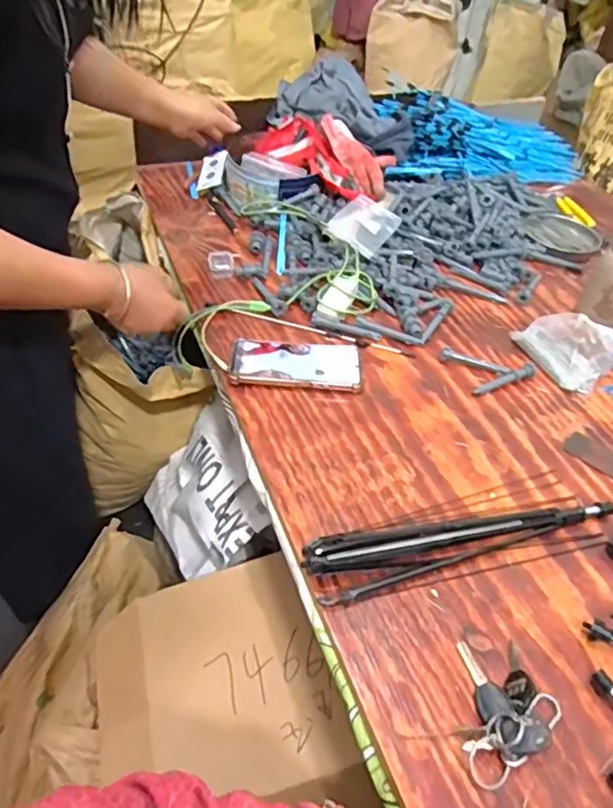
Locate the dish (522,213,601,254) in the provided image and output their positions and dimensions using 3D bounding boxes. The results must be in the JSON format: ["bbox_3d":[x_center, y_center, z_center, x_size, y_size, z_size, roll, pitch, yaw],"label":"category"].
[{"bbox_3d":[0.446,-0.301,1.034,0.131,0.027,0.137,2,46,-2],"label":"dish"}]

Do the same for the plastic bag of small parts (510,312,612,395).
[{"bbox_3d":[0.341,-0.079,0.776,0.077,0.061,0.127,-15,49,-18],"label":"plastic bag of small parts"}]

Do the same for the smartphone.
[{"bbox_3d":[-0.012,-0.051,0.743,0.160,0.016,0.078,3,46,-1],"label":"smartphone"}]

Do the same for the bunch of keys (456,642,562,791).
[{"bbox_3d":[0.149,0.234,0.473,0.093,0.027,0.092,2,46,-2],"label":"bunch of keys"}]

